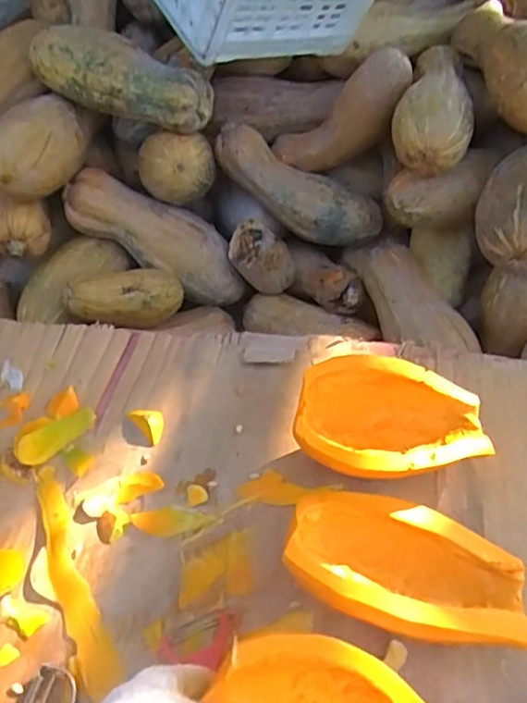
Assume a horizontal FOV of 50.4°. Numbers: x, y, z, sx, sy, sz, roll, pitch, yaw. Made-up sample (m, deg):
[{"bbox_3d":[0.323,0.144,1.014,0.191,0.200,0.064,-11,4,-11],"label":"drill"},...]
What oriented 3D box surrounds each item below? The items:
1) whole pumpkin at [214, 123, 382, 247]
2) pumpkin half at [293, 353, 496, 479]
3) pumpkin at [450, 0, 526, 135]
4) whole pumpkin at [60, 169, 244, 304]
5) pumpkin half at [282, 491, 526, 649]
[{"bbox_3d":[0.058,-0.290,1.016,0.327,0.099,0.096,28,55,-12],"label":"whole pumpkin"},{"bbox_3d":[0.130,0.075,0.581,0.189,0.075,0.129,-5,52,1],"label":"pumpkin half"},{"bbox_3d":[0.395,-0.454,0.852,0.129,0.103,0.291,-7,52,0],"label":"pumpkin"},{"bbox_3d":[-0.188,-0.202,1.017,0.347,0.108,0.109,30,50,-22],"label":"whole pumpkin"},{"bbox_3d":[0.120,0.191,0.496,0.200,0.069,0.124,6,54,10],"label":"pumpkin half"}]

